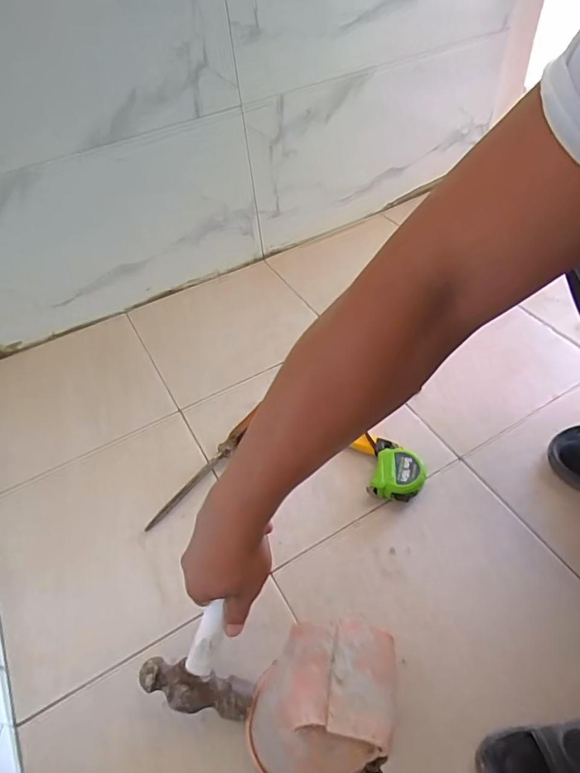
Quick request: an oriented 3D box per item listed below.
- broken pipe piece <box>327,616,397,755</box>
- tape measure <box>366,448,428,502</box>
[{"bbox_3d":[0.064,0.249,0.414,0.057,0.009,0.096,17,32,2],"label":"broken pipe piece"},{"bbox_3d":[0.143,0.120,0.636,0.064,0.039,0.064,-2,49,3],"label":"tape measure"}]

